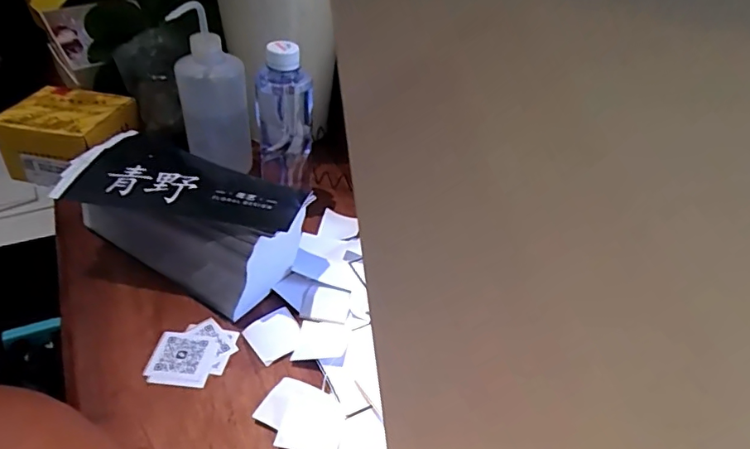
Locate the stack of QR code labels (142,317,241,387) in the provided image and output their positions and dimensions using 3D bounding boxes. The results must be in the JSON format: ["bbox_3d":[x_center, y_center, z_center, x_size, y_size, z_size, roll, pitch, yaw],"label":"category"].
[{"bbox_3d":[-0.151,0.107,0.428,0.062,0.005,0.062,5,39,0],"label":"stack of QR code labels"}]

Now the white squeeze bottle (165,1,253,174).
[{"bbox_3d":[-0.173,-0.139,0.548,0.070,0.172,0.062,-8,41,-16],"label":"white squeeze bottle"}]

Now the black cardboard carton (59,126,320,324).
[{"bbox_3d":[-0.178,-0.002,0.478,0.230,0.095,0.111,20,41,18],"label":"black cardboard carton"}]

